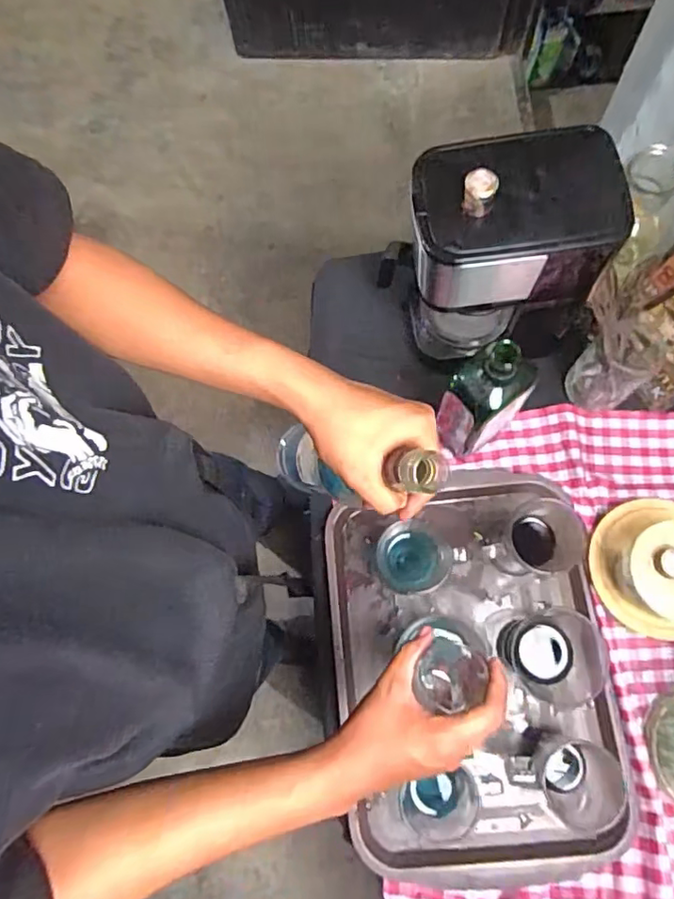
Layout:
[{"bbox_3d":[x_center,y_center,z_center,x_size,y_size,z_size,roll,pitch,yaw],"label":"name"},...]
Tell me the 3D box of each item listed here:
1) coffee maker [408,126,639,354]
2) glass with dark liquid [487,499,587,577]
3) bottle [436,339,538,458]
[{"bbox_3d":[0.181,-0.205,0.646,0.200,0.277,0.155,-4,74,3],"label":"coffee maker"},{"bbox_3d":[0.221,0.103,0.641,0.067,0.124,0.072,-1,74,4],"label":"glass with dark liquid"},{"bbox_3d":[0.159,-0.055,0.639,0.078,0.215,0.070,38,80,14],"label":"bottle"}]

